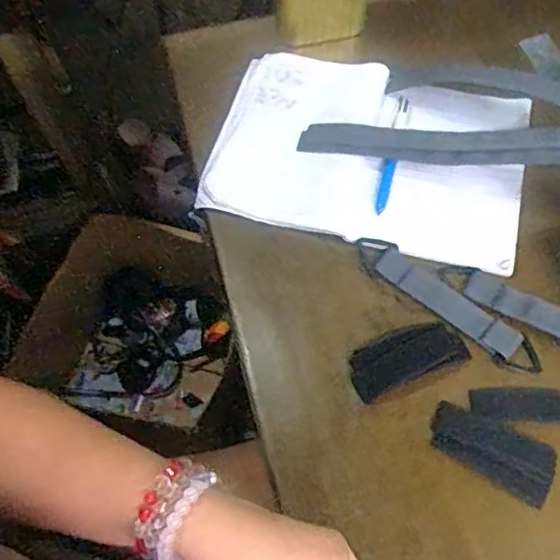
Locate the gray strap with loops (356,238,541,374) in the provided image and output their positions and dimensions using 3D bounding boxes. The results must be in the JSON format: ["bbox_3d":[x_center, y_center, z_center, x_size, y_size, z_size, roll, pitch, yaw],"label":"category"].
[{"bbox_3d":[0.137,0.019,0.491,0.173,0.008,0.029,38,68,19],"label":"gray strap with loops"}]

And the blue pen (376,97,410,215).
[{"bbox_3d":[0.110,-0.124,0.572,0.013,0.009,0.146,13,62,8],"label":"blue pen"}]

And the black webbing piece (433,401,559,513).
[{"bbox_3d":[0.159,0.127,0.440,0.091,0.004,0.045,29,65,16],"label":"black webbing piece"}]

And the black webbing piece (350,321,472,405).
[{"bbox_3d":[0.102,0.062,0.474,0.093,0.007,0.043,-20,62,-10],"label":"black webbing piece"}]

